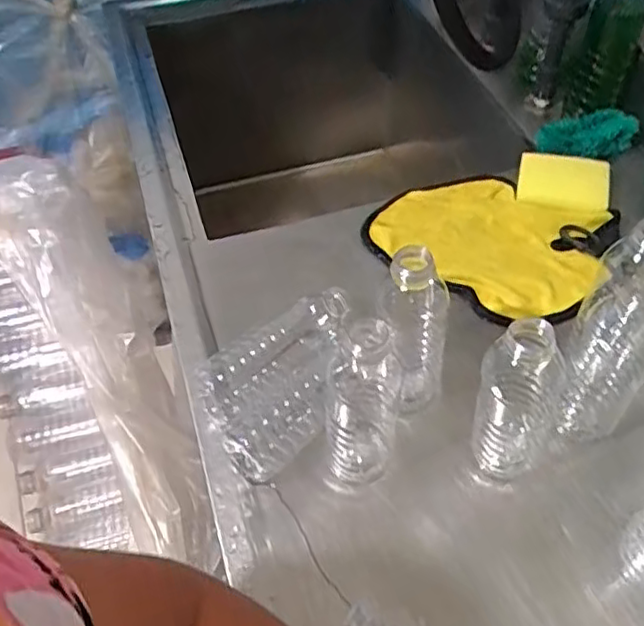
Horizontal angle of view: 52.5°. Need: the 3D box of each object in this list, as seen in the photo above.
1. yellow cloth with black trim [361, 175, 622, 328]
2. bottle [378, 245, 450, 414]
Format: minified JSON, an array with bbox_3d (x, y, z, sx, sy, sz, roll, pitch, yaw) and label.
[{"bbox_3d":[0.185,-0.081,0.710,0.249,0.022,0.186,27,57,25],"label":"yellow cloth with black trim"},{"bbox_3d":[0.075,0.018,0.545,0.057,0.166,0.060,11,52,10],"label":"bottle"}]

